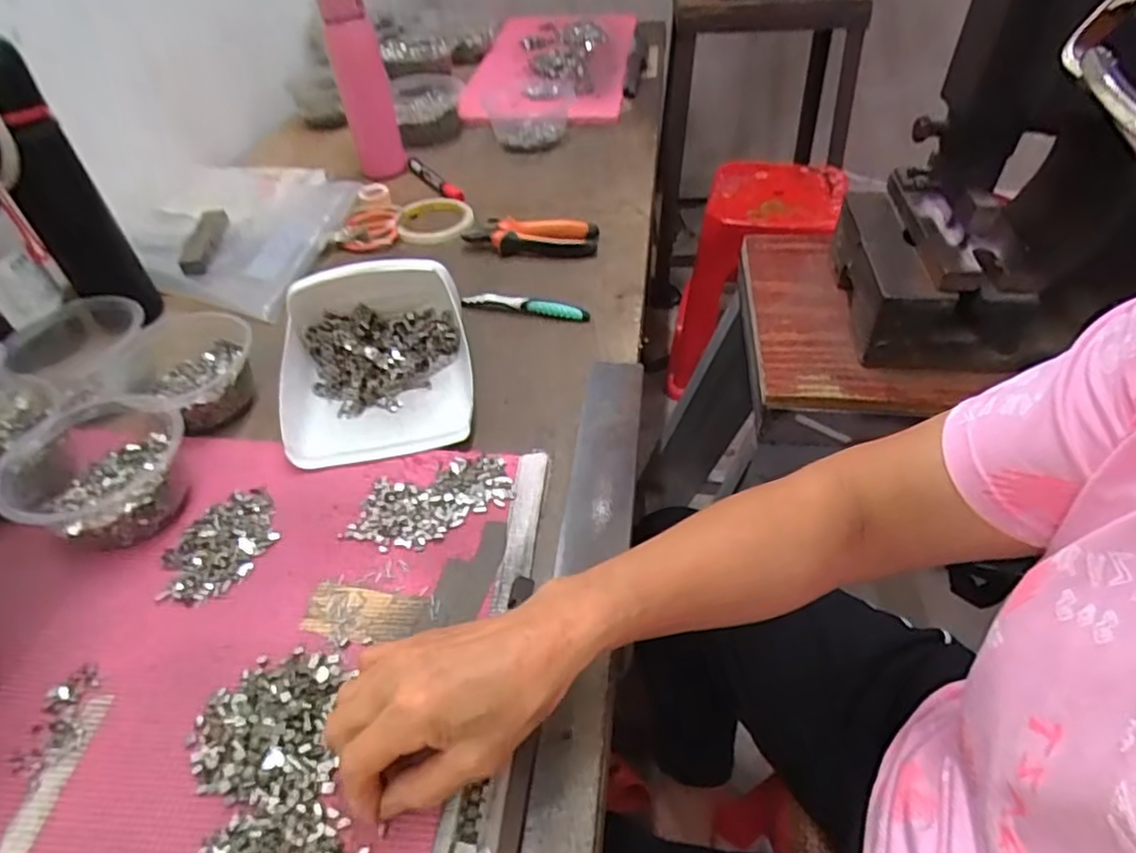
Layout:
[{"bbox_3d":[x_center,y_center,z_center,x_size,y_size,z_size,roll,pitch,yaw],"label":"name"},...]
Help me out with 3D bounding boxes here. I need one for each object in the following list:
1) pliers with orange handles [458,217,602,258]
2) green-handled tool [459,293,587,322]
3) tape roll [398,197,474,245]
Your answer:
[{"bbox_3d":[-0.042,-0.215,0.739,0.148,0.024,0.053,-1,45,2],"label":"pliers with orange handles"},{"bbox_3d":[-0.045,-0.121,0.652,0.131,0.017,0.011,8,46,11],"label":"green-handled tool"},{"bbox_3d":[-0.162,-0.255,0.801,0.090,0.012,0.102,-6,45,-2],"label":"tape roll"}]

